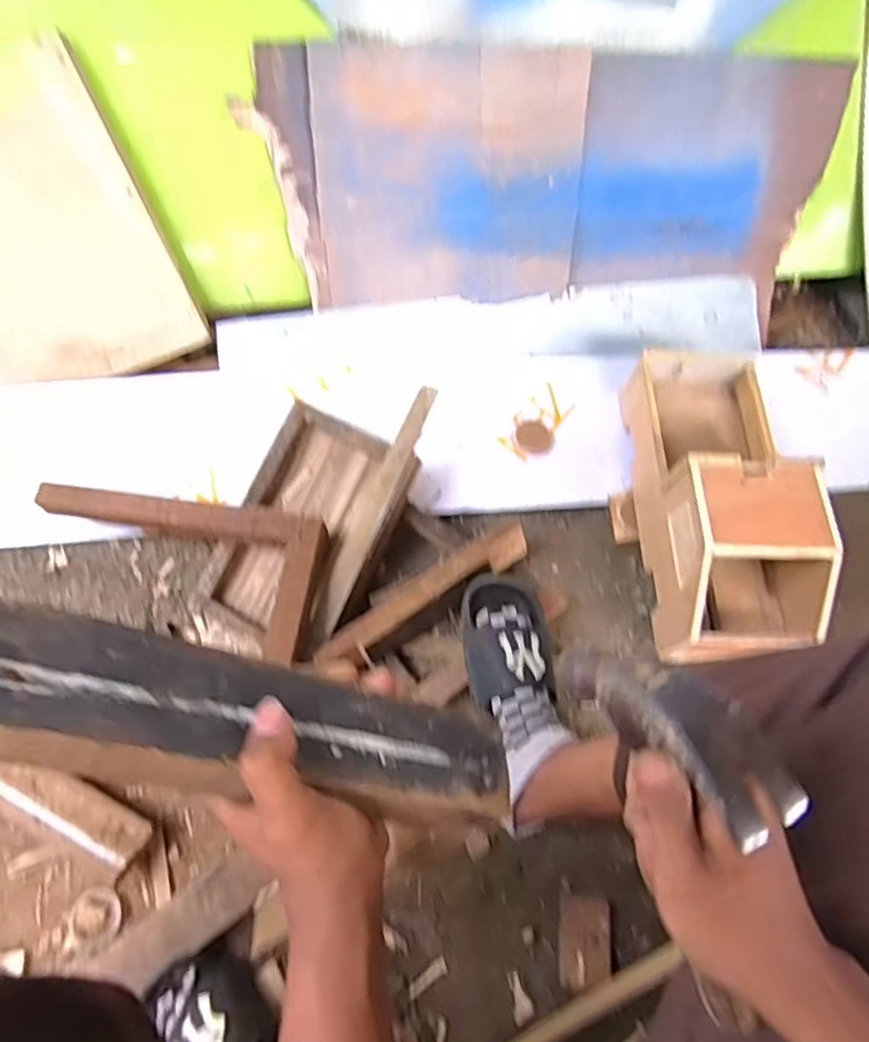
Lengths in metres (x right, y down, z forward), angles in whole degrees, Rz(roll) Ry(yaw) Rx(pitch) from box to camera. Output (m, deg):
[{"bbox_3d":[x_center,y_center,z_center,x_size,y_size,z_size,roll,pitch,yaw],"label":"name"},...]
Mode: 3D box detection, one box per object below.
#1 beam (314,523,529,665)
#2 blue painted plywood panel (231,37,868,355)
[{"bbox_3d":[-0.011,0.094,0.838,0.299,0.035,0.045,-30,68,-17],"label":"beam"},{"bbox_3d":[0.166,-0.499,0.966,0.822,0.351,0.021,2,18,-6],"label":"blue painted plywood panel"}]

